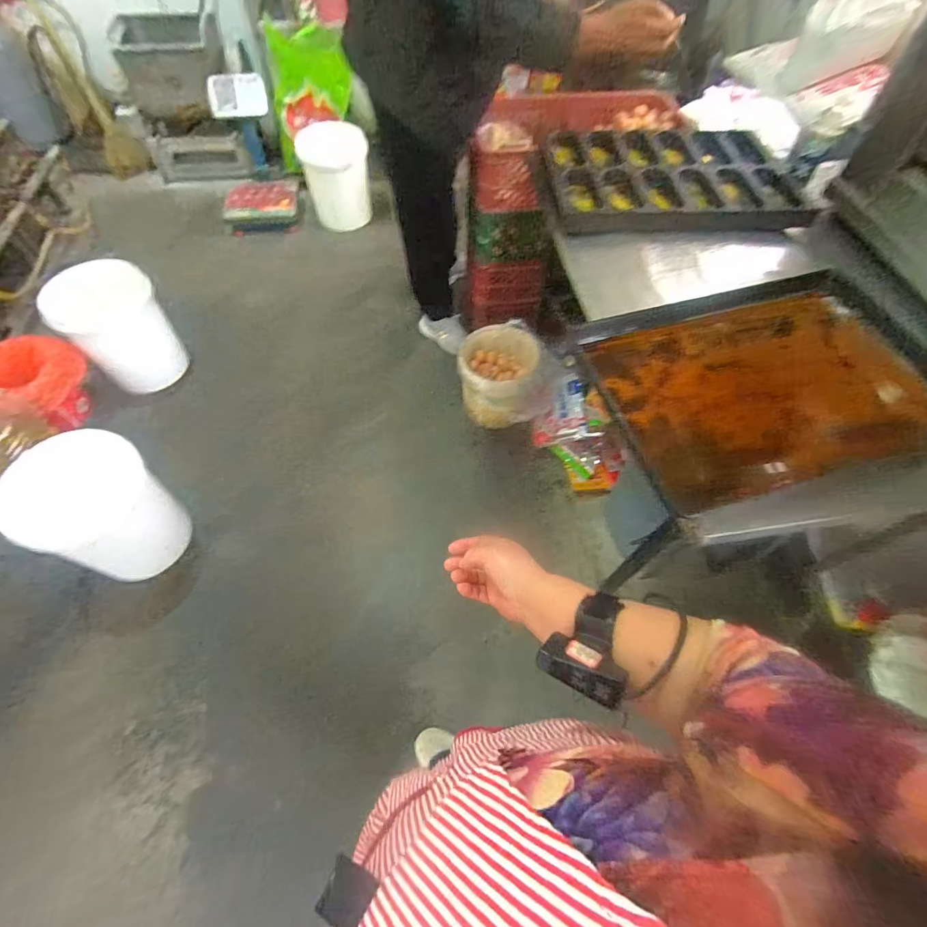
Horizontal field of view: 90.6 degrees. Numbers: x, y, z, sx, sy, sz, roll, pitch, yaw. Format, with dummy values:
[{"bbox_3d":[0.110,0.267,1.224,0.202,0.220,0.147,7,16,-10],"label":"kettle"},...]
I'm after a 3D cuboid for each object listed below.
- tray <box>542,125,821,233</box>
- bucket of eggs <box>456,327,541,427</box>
[{"bbox_3d":[0.519,-0.740,1.158,0.639,0.064,0.425,-5,59,-3],"label":"tray"},{"bbox_3d":[0.120,-0.293,1.628,0.268,0.259,0.279,0,59,-1],"label":"bucket of eggs"}]

